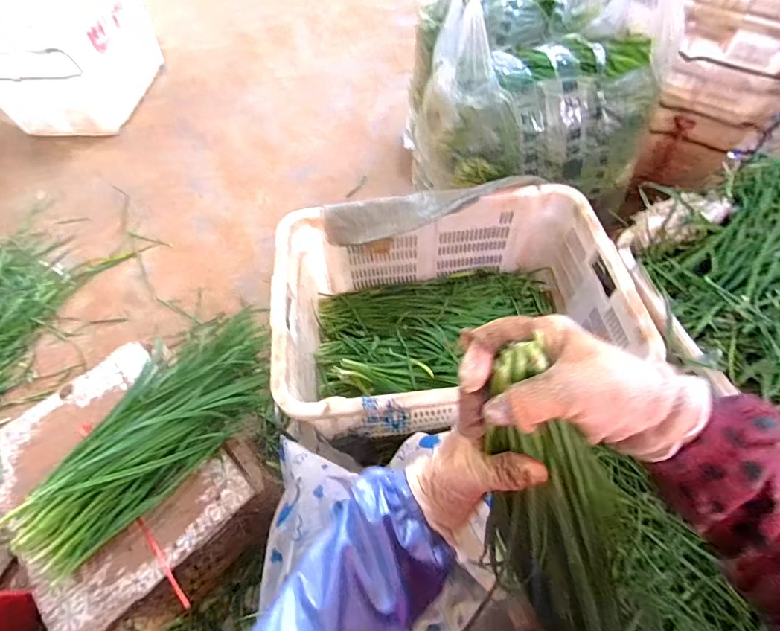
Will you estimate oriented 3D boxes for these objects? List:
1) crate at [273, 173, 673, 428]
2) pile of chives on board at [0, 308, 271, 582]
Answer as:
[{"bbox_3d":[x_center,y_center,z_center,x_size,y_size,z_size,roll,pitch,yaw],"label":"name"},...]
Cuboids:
[{"bbox_3d":[0.116,-0.001,0.912,0.682,0.277,0.475,-8,58,-5],"label":"crate"},{"bbox_3d":[-0.402,0.174,0.722,0.220,0.091,0.481,29,62,17],"label":"pile of chives on board"}]

